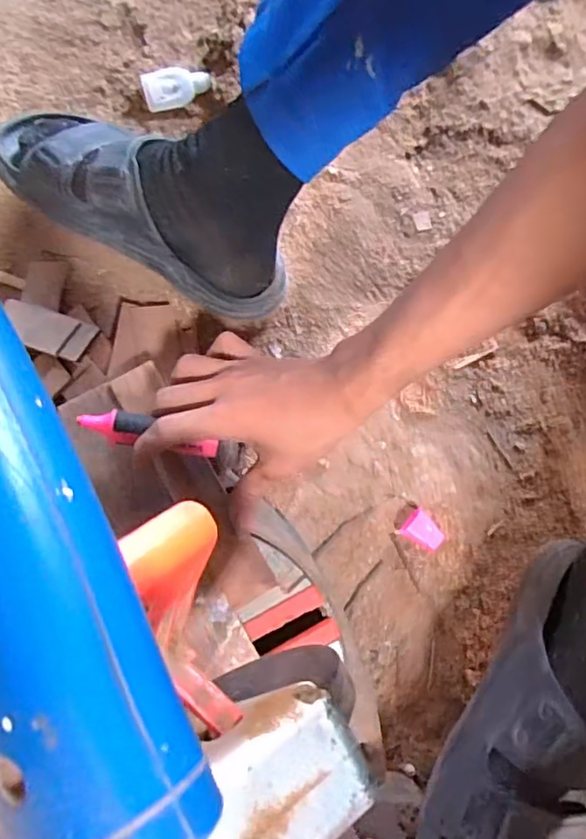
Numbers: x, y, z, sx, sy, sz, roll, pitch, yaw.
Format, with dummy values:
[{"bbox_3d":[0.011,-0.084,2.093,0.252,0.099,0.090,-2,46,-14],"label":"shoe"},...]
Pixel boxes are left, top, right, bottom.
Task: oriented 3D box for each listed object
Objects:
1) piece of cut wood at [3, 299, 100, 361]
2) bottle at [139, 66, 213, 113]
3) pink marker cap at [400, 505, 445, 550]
[{"bbox_3d":[-0.210,-0.078,0.488,0.084,0.010,0.038,20,80,4],"label":"piece of cut wood"},{"bbox_3d":[-0.113,-0.323,0.567,0.066,0.020,0.034,-8,79,-1],"label":"bottle"},{"bbox_3d":[0.111,0.094,0.492,0.033,0.010,0.026,38,82,7],"label":"pink marker cap"}]

